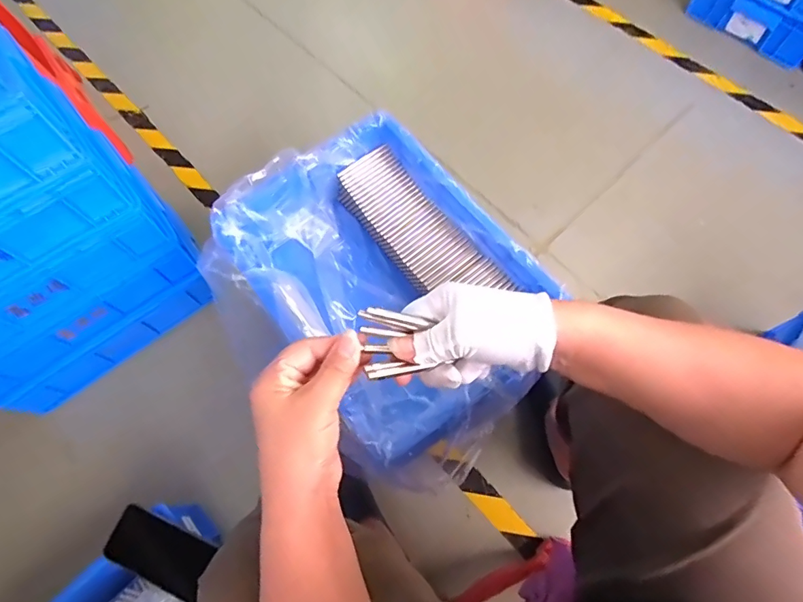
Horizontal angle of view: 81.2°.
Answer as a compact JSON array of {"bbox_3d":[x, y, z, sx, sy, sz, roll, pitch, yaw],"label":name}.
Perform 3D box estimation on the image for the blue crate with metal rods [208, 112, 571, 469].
[{"bbox_3d":[-0.024,-0.035,0.657,0.314,0.119,0.412,-37,72,-12],"label":"blue crate with metal rods"}]

